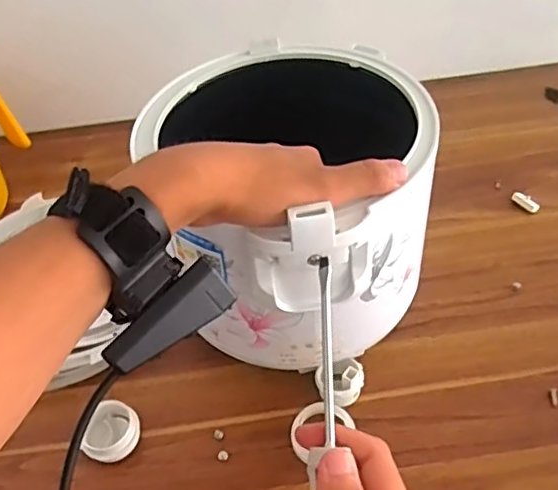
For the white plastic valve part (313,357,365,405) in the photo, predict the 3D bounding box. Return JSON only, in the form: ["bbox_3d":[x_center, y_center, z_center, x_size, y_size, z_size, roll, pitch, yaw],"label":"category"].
[{"bbox_3d":[0.045,0.101,0.440,0.034,0.033,0.026,-9,45,-2],"label":"white plastic valve part"}]

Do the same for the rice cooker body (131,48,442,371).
[{"bbox_3d":[0.014,-0.029,0.441,0.194,0.149,0.203,-3,45,3],"label":"rice cooker body"}]

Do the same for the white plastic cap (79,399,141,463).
[{"bbox_3d":[-0.124,0.136,0.431,0.038,0.018,0.040,-3,45,3],"label":"white plastic cap"}]

